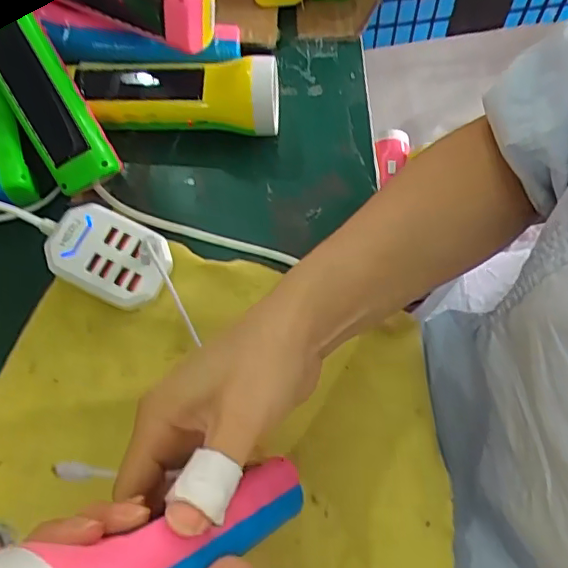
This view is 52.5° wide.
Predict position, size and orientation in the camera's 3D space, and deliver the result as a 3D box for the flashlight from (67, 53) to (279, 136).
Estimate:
[{"bbox_3d":[-0.079,-0.133,0.423,0.150,0.050,0.050,-1,65,2],"label":"flashlight"}]

